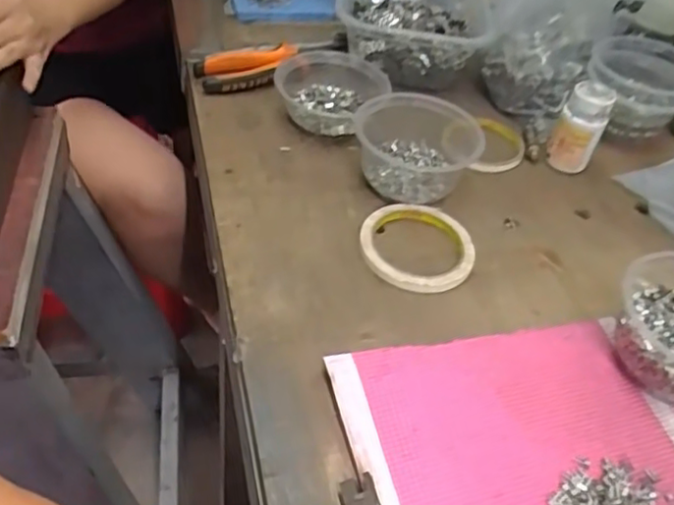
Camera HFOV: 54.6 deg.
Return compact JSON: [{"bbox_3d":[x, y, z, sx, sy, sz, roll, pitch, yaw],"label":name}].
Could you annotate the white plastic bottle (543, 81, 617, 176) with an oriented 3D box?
[{"bbox_3d":[0.244,-0.125,0.661,0.045,0.087,0.038,20,46,10],"label":"white plastic bottle"}]

